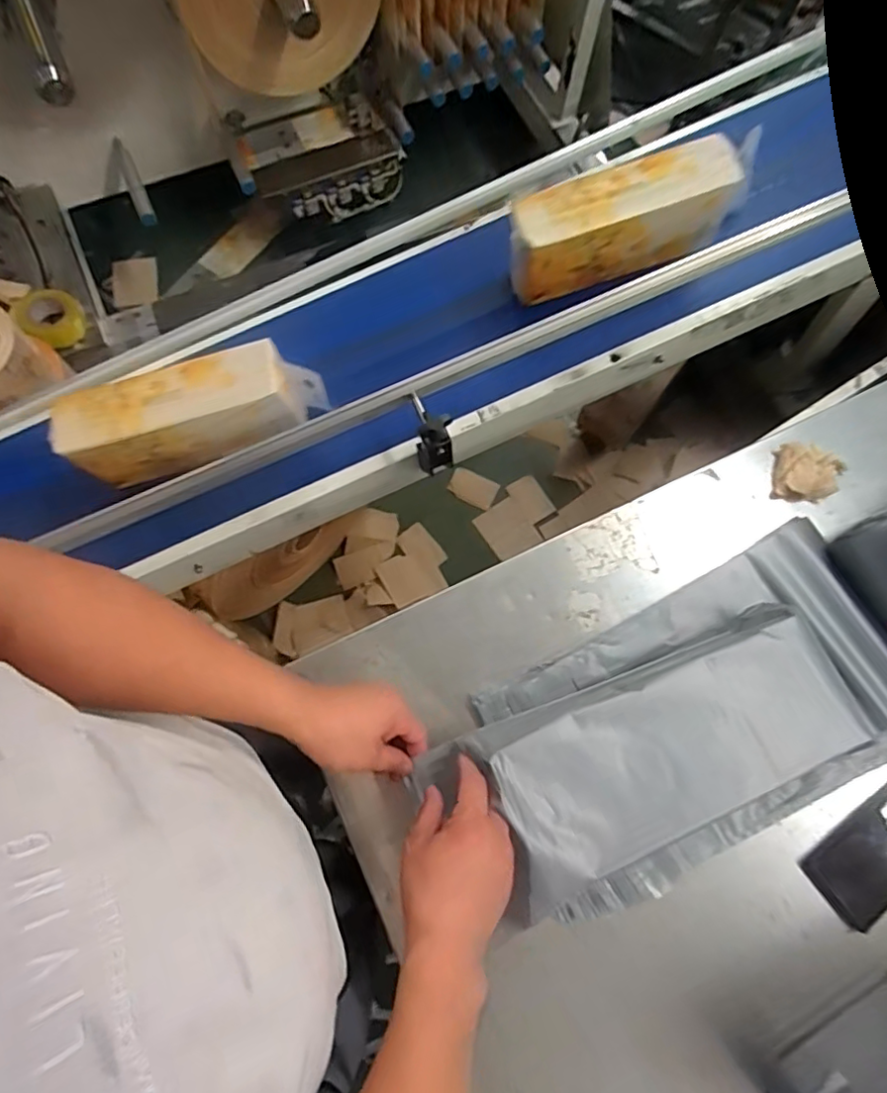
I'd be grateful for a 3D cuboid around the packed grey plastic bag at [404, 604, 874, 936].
[{"bbox_3d":[0.185,0.191,0.551,0.401,0.063,0.159,-23,73,-11],"label":"packed grey plastic bag"}]

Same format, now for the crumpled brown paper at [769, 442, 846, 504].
[{"bbox_3d":[0.448,-0.088,0.716,0.082,0.024,0.067,11,73,2],"label":"crumpled brown paper"}]

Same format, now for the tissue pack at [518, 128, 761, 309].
[{"bbox_3d":[0.288,-0.493,0.885,0.395,0.144,0.103,-17,75,-6],"label":"tissue pack"}]

